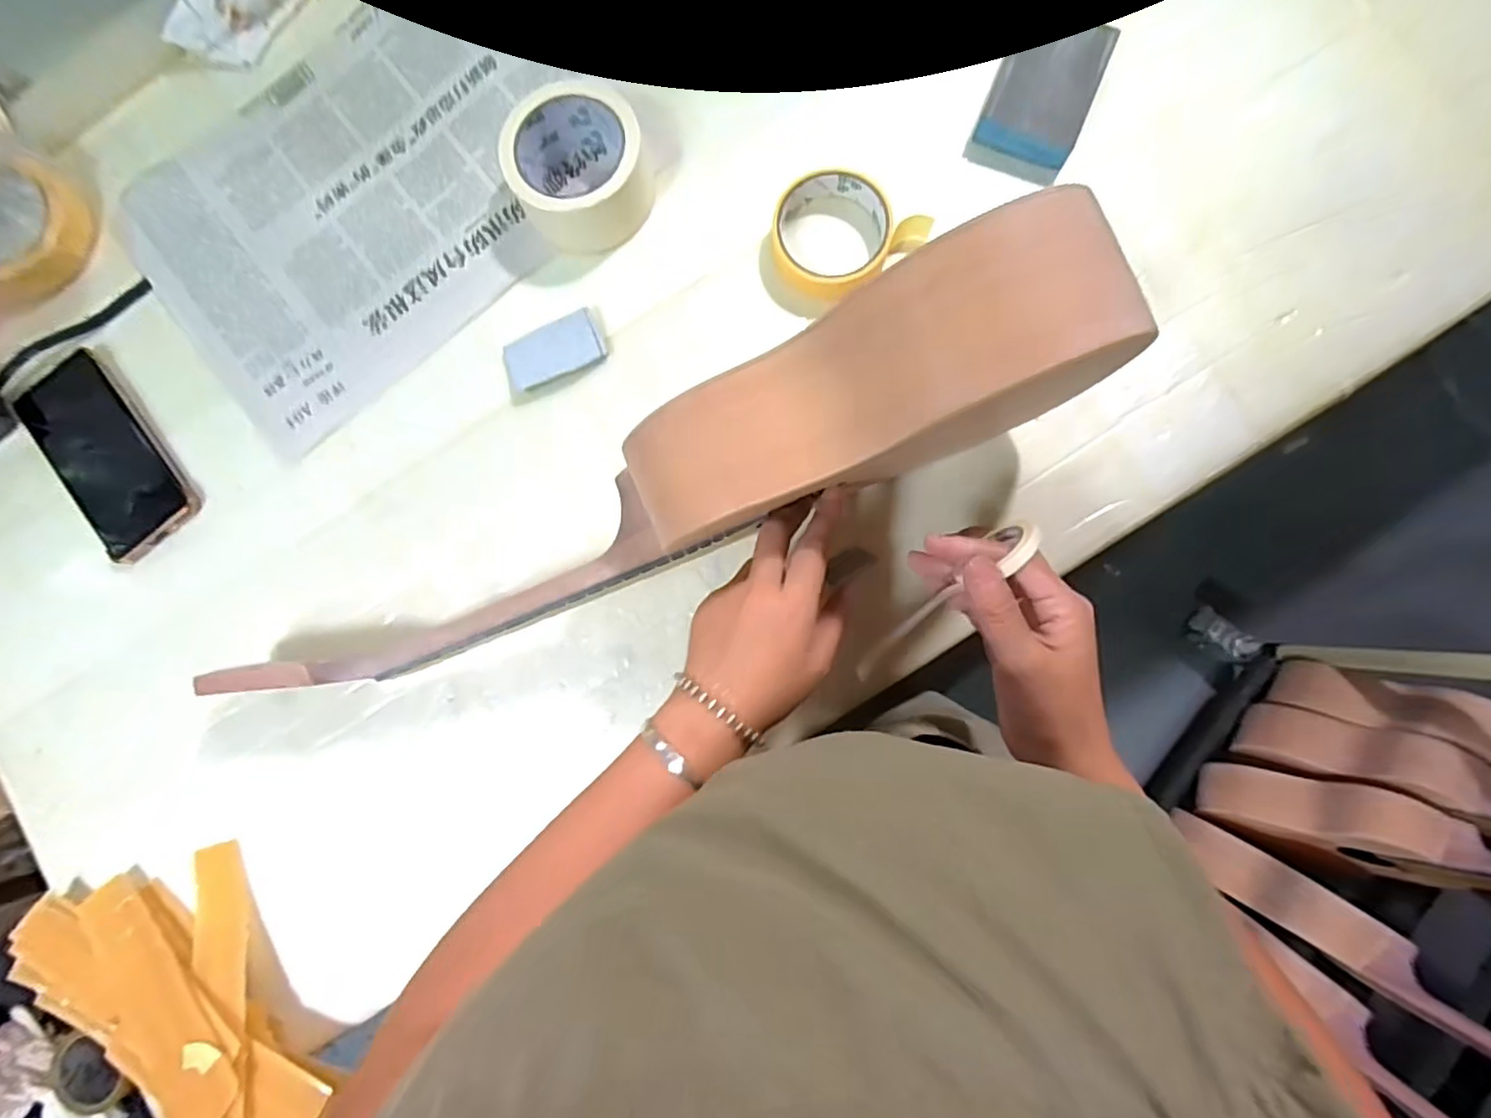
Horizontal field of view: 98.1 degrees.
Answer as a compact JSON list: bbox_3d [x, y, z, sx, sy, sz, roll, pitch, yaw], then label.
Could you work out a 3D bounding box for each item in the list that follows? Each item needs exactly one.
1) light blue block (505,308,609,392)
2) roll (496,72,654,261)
[{"bbox_3d":[-0.142,-0.155,0.477,0.072,0.008,0.042,-23,84,0],"label":"light blue block"},{"bbox_3d":[-0.121,-0.284,0.470,0.095,0.053,0.095,0,85,3],"label":"roll"}]

